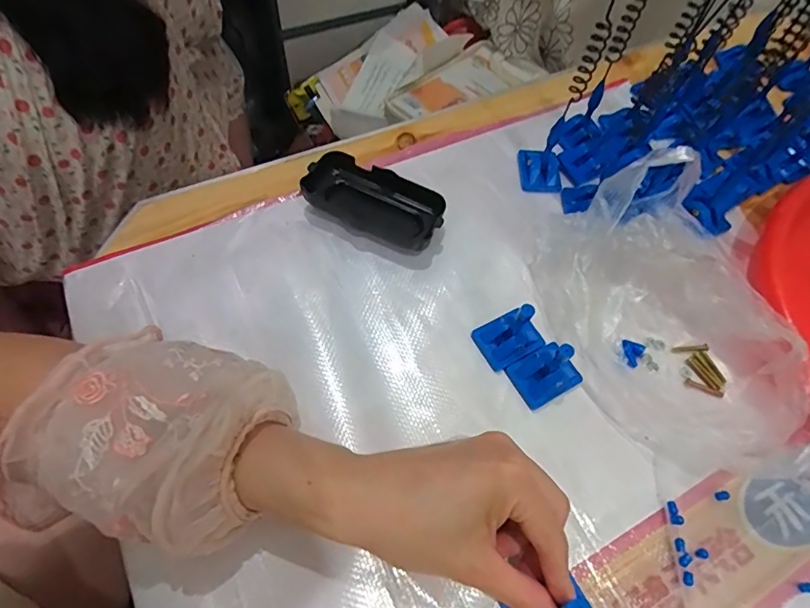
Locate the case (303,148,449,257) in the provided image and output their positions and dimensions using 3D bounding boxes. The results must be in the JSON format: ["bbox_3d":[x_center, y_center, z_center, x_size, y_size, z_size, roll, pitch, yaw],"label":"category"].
[{"bbox_3d":[-0.023,-0.082,0.394,0.109,0.024,0.052,23,62,9],"label":"case"}]

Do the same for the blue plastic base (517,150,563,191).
[{"bbox_3d":[0.118,-0.120,0.427,0.034,0.018,0.040,1,61,-3],"label":"blue plastic base"}]

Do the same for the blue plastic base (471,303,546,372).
[{"bbox_3d":[0.075,0.018,0.341,0.040,0.044,0.034,-24,66,-16],"label":"blue plastic base"}]

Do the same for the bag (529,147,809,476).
[{"bbox_3d":[0.186,0.004,0.330,0.137,0.084,0.204,-24,66,-16],"label":"bag"}]

